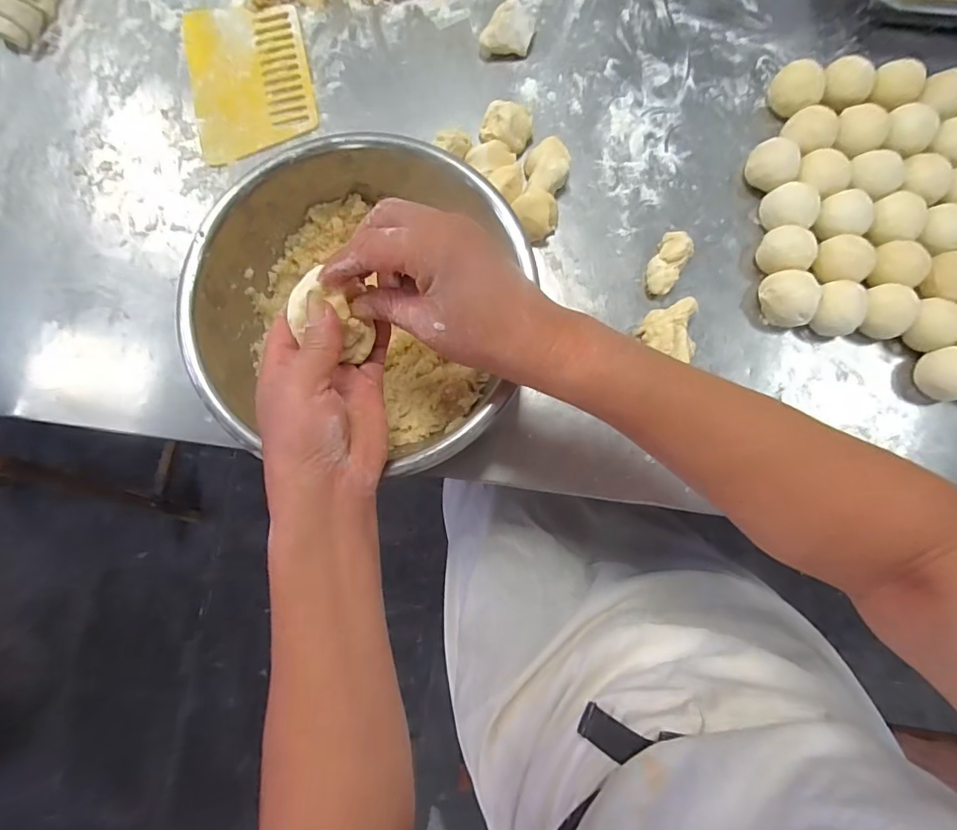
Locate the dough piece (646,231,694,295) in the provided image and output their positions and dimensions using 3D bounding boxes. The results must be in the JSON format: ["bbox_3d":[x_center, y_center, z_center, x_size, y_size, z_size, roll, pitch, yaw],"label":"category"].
[{"bbox_3d":[0.171,-0.137,0.441,0.028,0.025,0.054,28,83,4],"label":"dough piece"}]

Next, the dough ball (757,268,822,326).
[{"bbox_3d":[0.280,-0.105,0.434,0.042,0.031,0.050,-35,83,-4],"label":"dough ball"}]

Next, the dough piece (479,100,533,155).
[{"bbox_3d":[0.026,-0.268,0.455,0.046,0.031,0.034,19,83,3],"label":"dough piece"}]

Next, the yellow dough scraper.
[{"bbox_3d":[-0.227,-0.336,0.481,0.117,0.004,0.163,-13,82,-1],"label":"yellow dough scraper"}]

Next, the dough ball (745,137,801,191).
[{"bbox_3d":[0.272,-0.230,0.448,0.044,0.030,0.036,35,84,5],"label":"dough ball"}]

